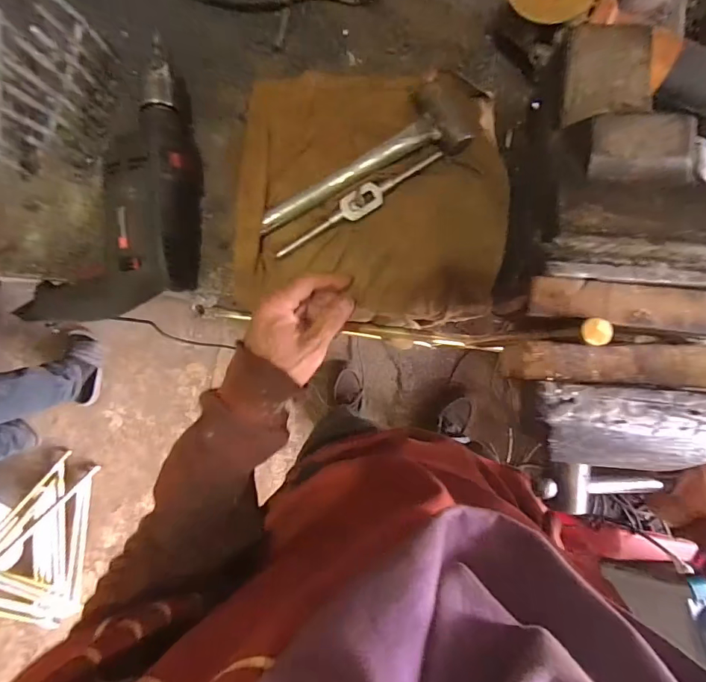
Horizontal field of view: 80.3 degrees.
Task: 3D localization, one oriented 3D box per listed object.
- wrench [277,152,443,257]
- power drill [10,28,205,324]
[{"bbox_3d":[0.006,-0.148,0.453,0.200,0.008,0.027,-30,88,4],"label":"wrench"},{"bbox_3d":[-0.270,-0.171,0.454,0.204,0.083,0.296,0,90,4],"label":"power drill"}]

